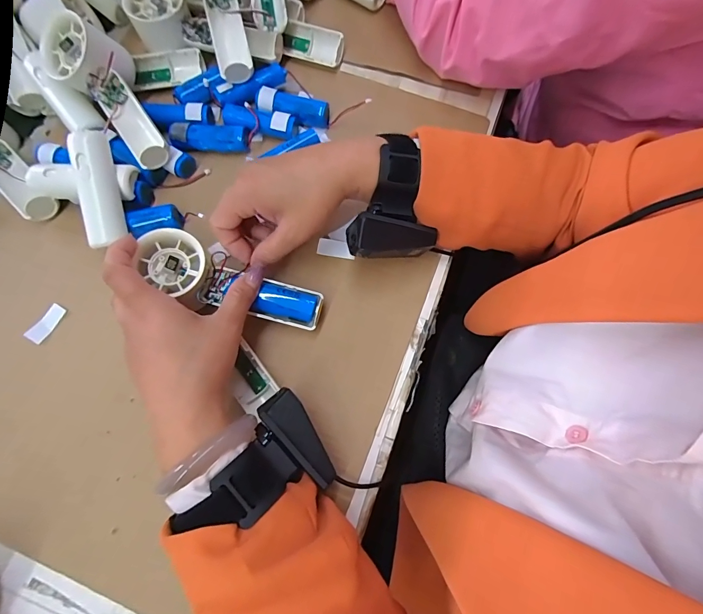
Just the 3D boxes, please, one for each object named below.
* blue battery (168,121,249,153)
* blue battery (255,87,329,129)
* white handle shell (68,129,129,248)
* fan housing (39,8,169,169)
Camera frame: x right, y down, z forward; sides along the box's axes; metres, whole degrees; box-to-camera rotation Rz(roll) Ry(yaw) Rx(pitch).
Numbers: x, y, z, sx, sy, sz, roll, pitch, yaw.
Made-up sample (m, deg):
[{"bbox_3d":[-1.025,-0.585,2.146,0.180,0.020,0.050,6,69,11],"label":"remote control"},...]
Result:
[{"bbox_3d":[-0.139,-0.166,0.365,0.072,0.021,0.023,2,72,1],"label":"blue battery"},{"bbox_3d":[-0.060,-0.200,0.378,0.075,0.024,0.023,12,72,4],"label":"blue battery"},{"bbox_3d":[-0.215,-0.100,0.319,0.026,0.020,0.094,-7,95,-1],"label":"white handle shell"},{"bbox_3d":[-0.218,-0.192,0.350,0.068,0.054,0.152,-35,91,-9],"label":"fan housing"}]

